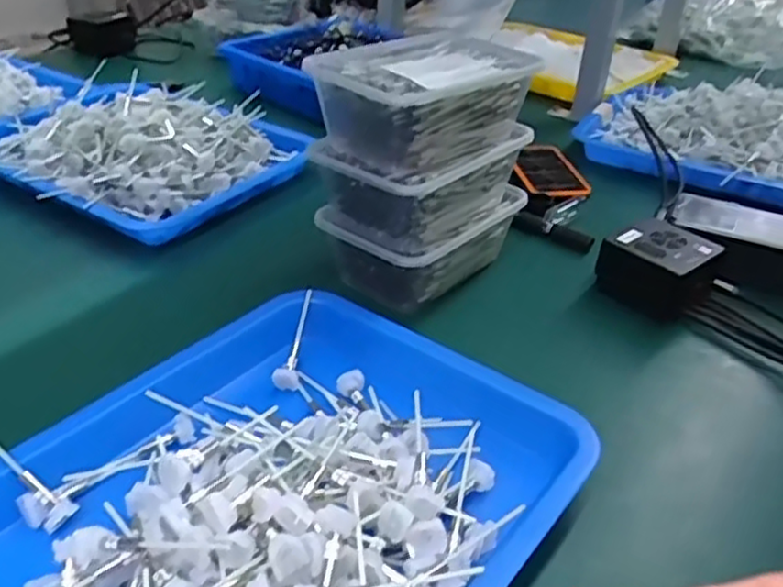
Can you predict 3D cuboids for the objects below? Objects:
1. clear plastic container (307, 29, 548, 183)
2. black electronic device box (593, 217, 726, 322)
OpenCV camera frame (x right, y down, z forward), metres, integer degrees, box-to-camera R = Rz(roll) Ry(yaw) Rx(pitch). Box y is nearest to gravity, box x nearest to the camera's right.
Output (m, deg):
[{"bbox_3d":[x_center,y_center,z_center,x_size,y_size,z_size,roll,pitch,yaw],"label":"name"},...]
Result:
[{"bbox_3d":[0.028,-0.159,0.595,0.113,0.069,0.182,29,41,33],"label":"clear plastic container"},{"bbox_3d":[0.250,-0.028,0.672,0.090,0.045,0.088,-26,44,-37],"label":"black electronic device box"}]

